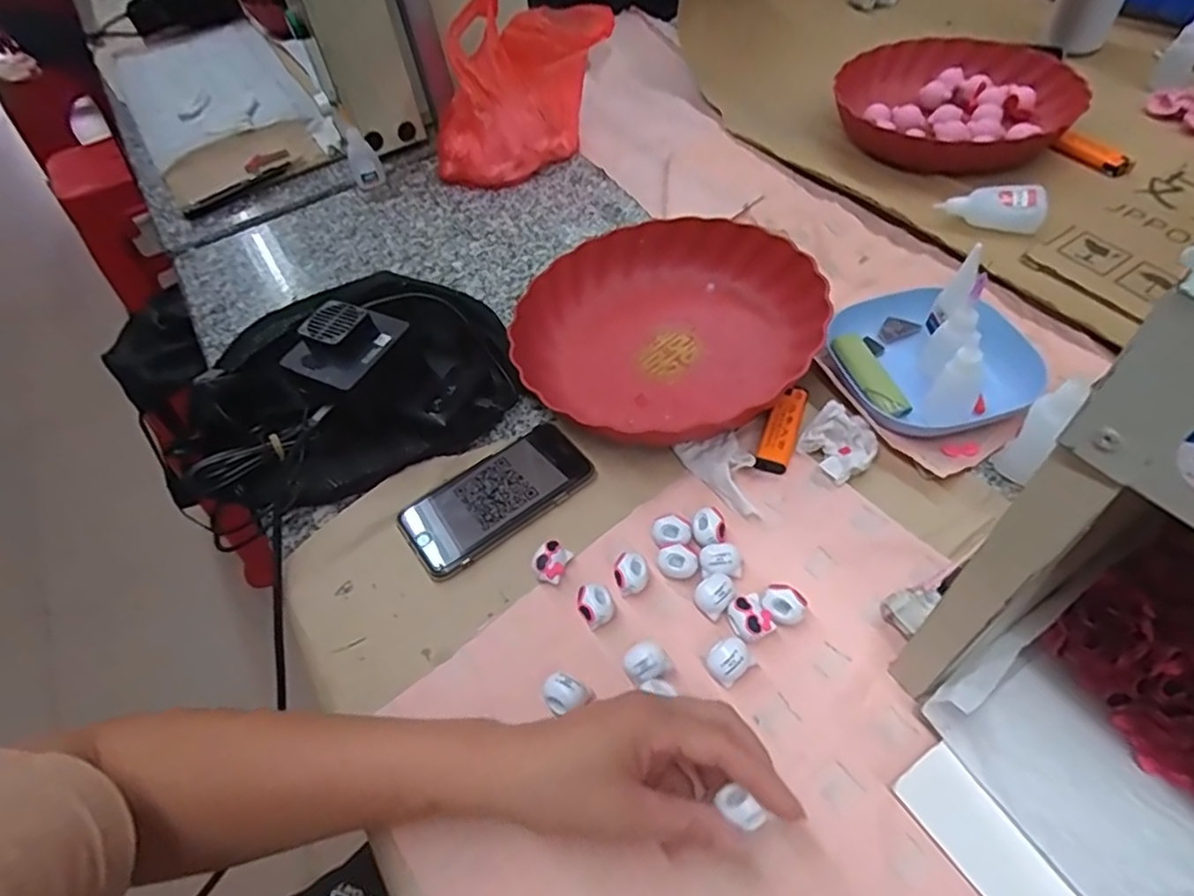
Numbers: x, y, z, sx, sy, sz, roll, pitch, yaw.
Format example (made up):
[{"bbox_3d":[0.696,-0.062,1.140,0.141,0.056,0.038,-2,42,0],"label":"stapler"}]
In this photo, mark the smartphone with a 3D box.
[{"bbox_3d":[-0.073,0.032,0.461,0.136,0.005,0.068,-34,54,-18],"label":"smartphone"}]

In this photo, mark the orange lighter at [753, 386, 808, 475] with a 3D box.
[{"bbox_3d":[0.137,-0.016,0.471,0.023,0.014,0.078,14,55,19],"label":"orange lighter"}]

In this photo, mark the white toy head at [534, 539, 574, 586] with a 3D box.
[{"bbox_3d":[-0.030,0.075,0.419,0.018,0.021,0.025,15,55,20],"label":"white toy head"}]

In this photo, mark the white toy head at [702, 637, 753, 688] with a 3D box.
[{"bbox_3d":[0.076,0.123,0.368,0.024,0.018,0.020,-37,55,-20],"label":"white toy head"}]

